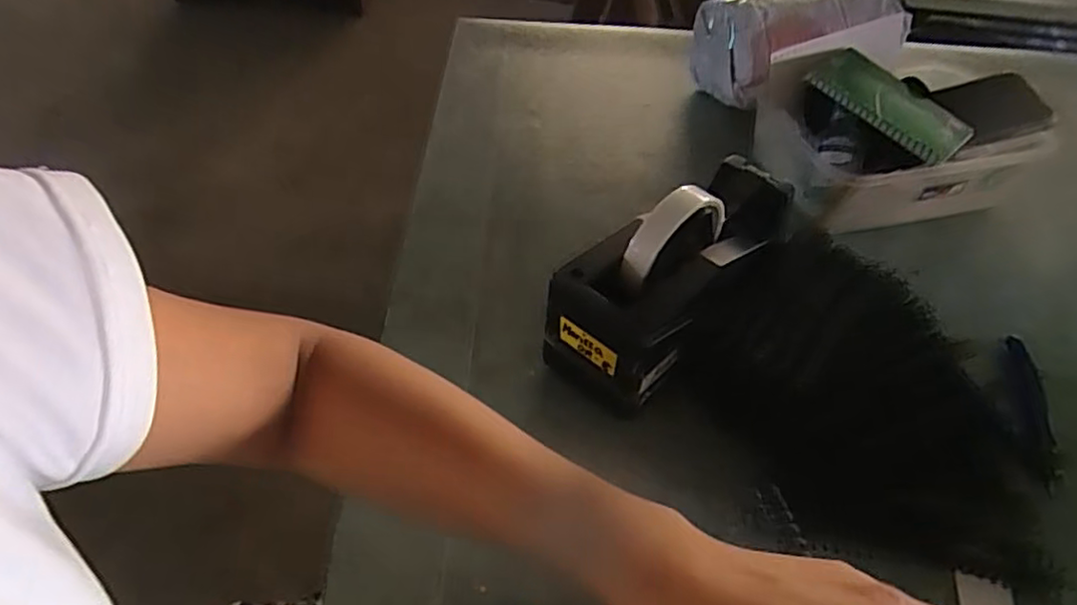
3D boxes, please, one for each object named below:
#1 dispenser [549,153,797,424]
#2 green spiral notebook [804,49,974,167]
[{"bbox_3d":[0.097,-0.021,0.460,0.082,0.122,0.206,33,55,23],"label":"dispenser"},{"bbox_3d":[0.304,-0.172,0.563,0.130,0.012,0.092,41,54,19],"label":"green spiral notebook"}]

